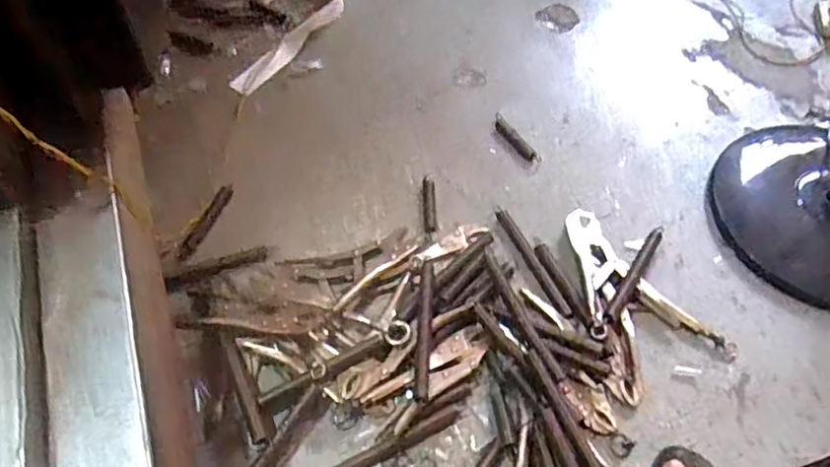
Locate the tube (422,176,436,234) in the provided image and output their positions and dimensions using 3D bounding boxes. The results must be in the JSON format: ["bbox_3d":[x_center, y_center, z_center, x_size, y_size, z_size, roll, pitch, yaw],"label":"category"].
[{"bbox_3d":[0.022,-0.045,1.014,0.020,0.012,0.107,0,56,1],"label":"tube"}]

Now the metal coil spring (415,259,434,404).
[{"bbox_3d":[0.013,0.121,0.868,0.021,0.020,0.211,1,56,1],"label":"metal coil spring"}]

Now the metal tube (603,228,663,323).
[{"bbox_3d":[0.320,0.058,0.921,0.020,0.017,0.189,29,61,19],"label":"metal tube"}]

